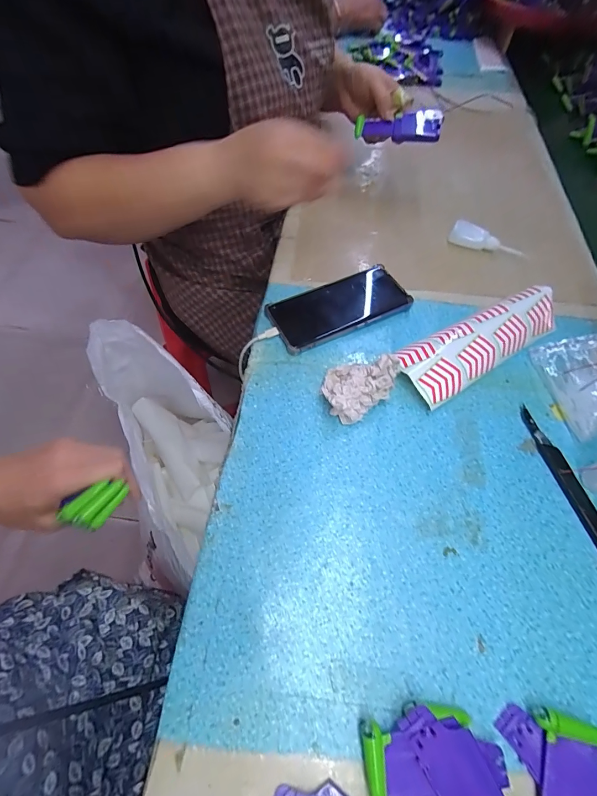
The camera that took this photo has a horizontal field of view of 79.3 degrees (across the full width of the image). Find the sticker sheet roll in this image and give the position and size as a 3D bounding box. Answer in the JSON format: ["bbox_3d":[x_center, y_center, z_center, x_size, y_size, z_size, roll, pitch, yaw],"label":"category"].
[{"bbox_3d":[0.205,-0.067,0.409,0.209,0.033,0.071,-30,65,-17],"label":"sticker sheet roll"}]

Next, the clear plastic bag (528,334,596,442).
[{"bbox_3d":[0.317,-0.018,0.381,0.087,0.036,0.109,-7,61,-5],"label":"clear plastic bag"}]

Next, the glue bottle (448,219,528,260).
[{"bbox_3d":[0.264,-0.216,0.499,0.106,0.026,0.019,22,62,11],"label":"glue bottle"}]

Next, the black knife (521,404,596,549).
[{"bbox_3d":[0.254,0.079,0.336,0.019,0.015,0.162,-12,62,-8],"label":"black knife"}]

